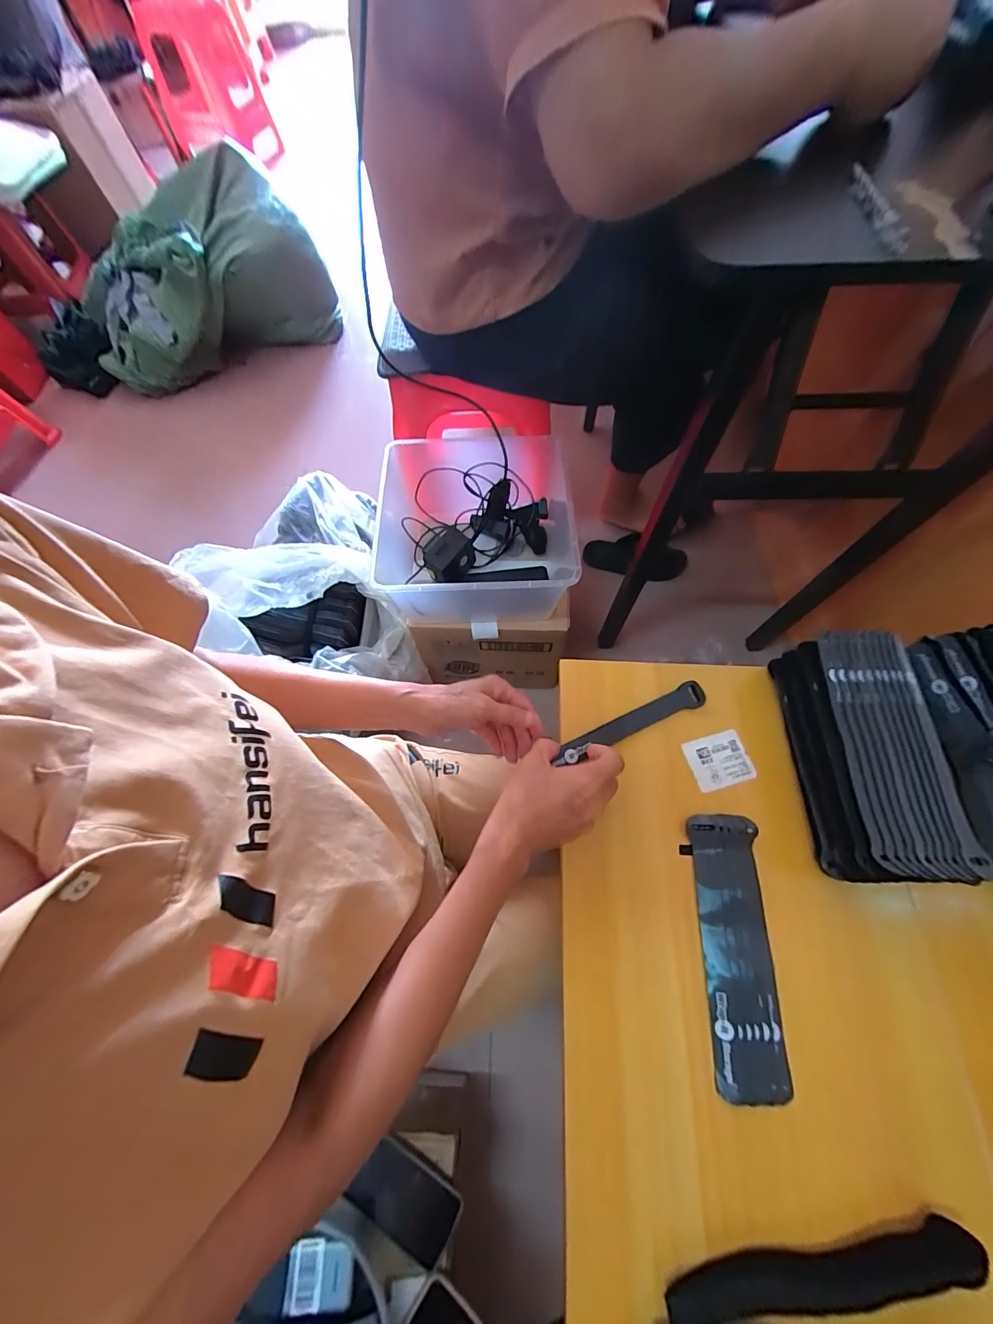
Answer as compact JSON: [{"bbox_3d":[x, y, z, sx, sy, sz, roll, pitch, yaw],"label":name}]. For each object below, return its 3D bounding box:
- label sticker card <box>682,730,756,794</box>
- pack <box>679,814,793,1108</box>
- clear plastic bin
[{"bbox_3d":[0.218,0.097,0.415,0.058,0.004,0.049,-15,67,-3],"label":"label sticker card"},{"bbox_3d":[0.197,0.232,0.346,0.056,0.017,0.197,2,67,4],"label":"pack"},{"bbox_3d":[-0.048,-0.211,0.730,0.344,0.173,0.305,0,67,3],"label":"clear plastic bin"}]

